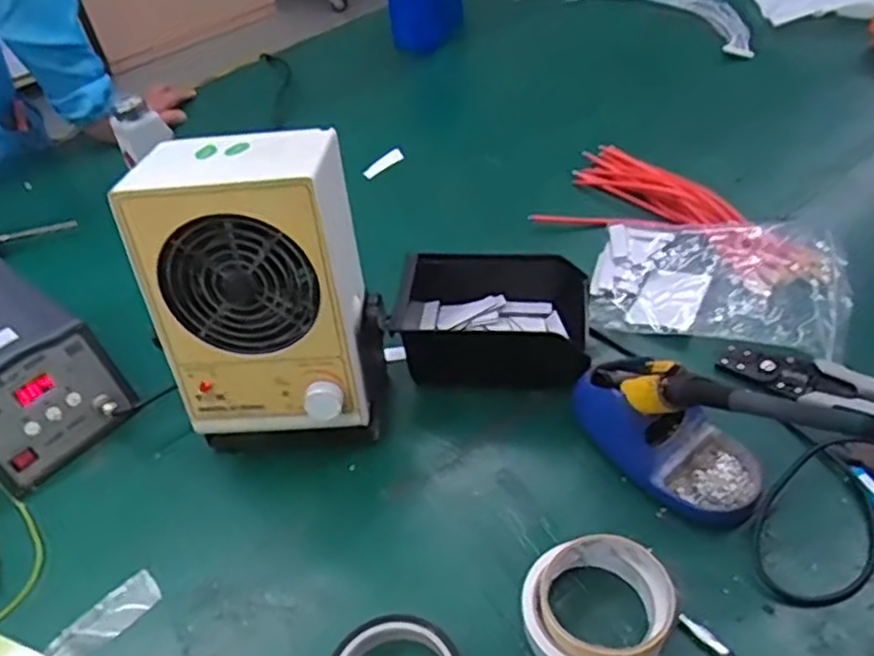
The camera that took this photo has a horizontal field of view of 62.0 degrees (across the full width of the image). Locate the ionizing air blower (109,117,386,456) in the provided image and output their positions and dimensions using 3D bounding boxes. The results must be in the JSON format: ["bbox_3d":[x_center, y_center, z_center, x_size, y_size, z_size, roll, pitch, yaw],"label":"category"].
[{"bbox_3d":[-0.127,-0.018,0.574,0.162,0.247,0.139,1,45,9],"label":"ionizing air blower"}]

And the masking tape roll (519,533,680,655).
[{"bbox_3d":[0.106,0.186,0.483,0.095,0.034,0.086,-14,45,-7],"label":"masking tape roll"}]

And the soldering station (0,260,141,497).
[{"bbox_3d":[-0.390,0.035,0.664,0.216,0.090,0.130,30,56,32],"label":"soldering station"}]

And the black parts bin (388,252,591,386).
[{"bbox_3d":[0.054,-0.010,0.666,0.167,0.065,0.119,4,46,11],"label":"black parts bin"}]

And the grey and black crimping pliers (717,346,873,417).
[{"bbox_3d":[0.337,0.048,0.597,0.191,0.020,0.047,21,51,26],"label":"grey and black crimping pliers"}]

